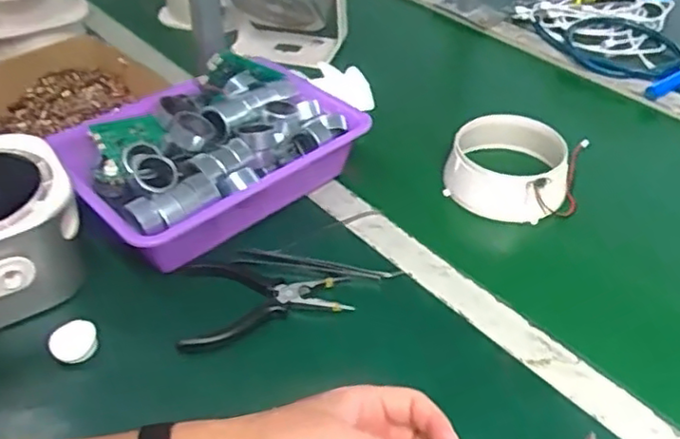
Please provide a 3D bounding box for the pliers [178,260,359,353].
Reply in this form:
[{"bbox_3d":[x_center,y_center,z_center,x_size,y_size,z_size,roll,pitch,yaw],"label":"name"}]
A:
[{"bbox_3d":[-0.067,0.062,0.577,0.143,0.012,0.098,-9,42,-11],"label":"pliers"}]

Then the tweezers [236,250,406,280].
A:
[{"bbox_3d":[-0.020,0.041,0.600,0.146,0.007,0.020,6,42,7],"label":"tweezers"}]

